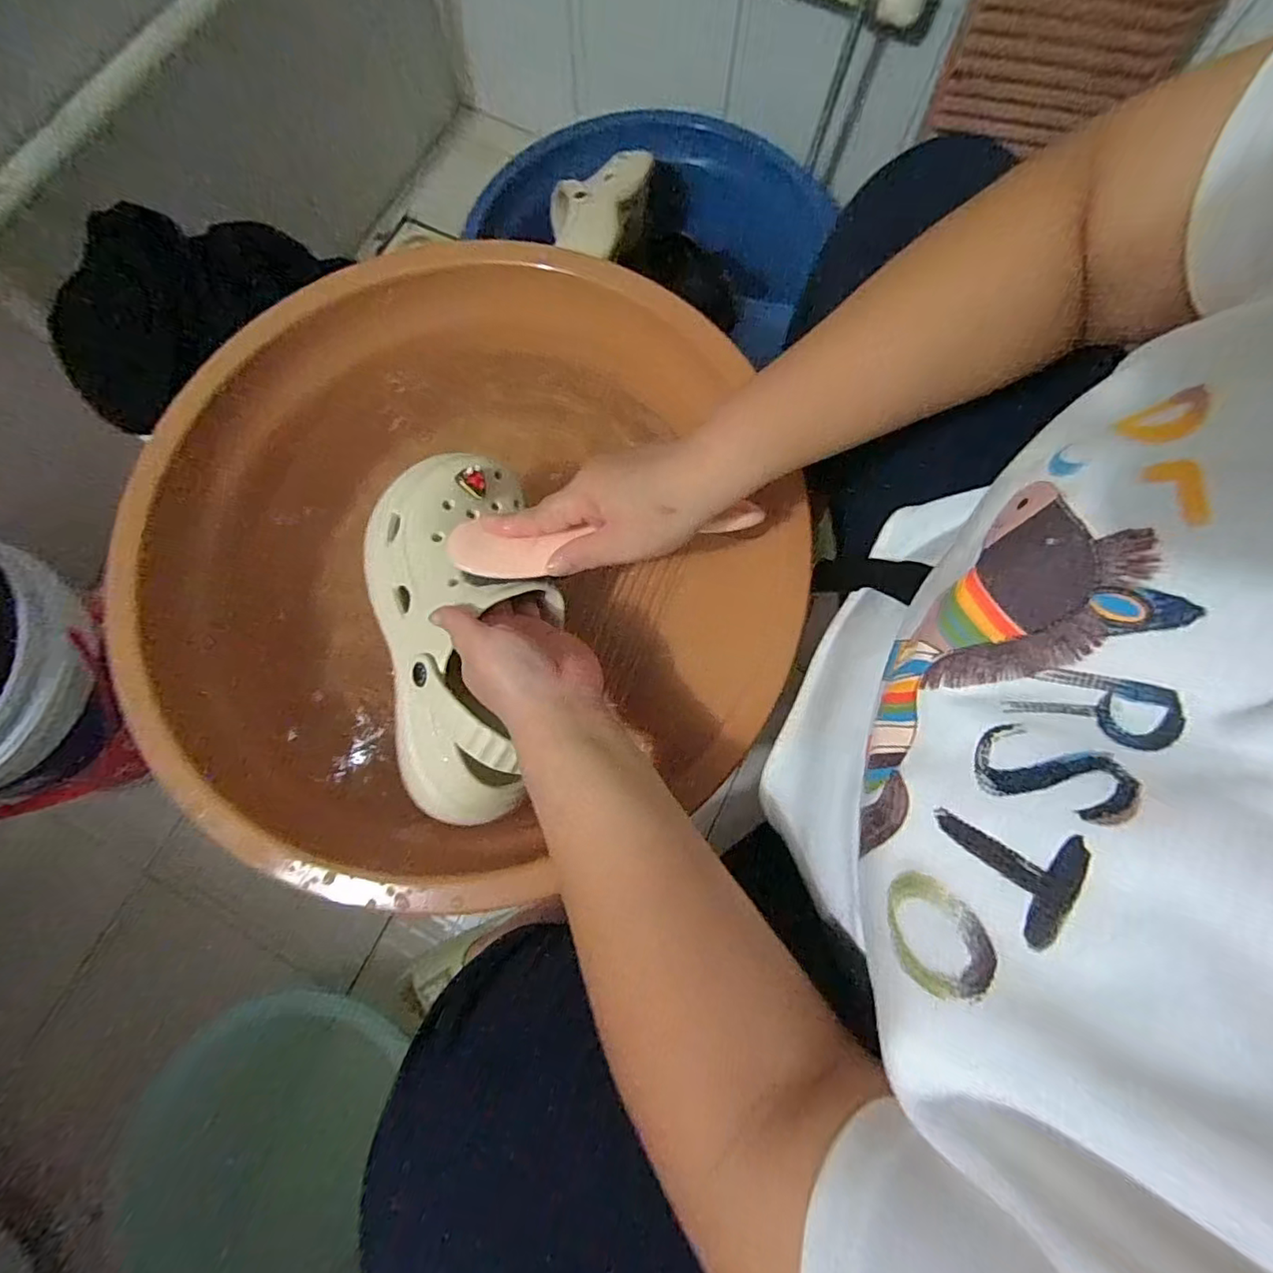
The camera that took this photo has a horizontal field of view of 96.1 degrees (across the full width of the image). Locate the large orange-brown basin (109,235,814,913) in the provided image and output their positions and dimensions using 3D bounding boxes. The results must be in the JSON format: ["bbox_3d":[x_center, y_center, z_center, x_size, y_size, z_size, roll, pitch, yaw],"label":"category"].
[{"bbox_3d":[-0.108,-0.060,0.456,0.437,0.121,0.479,0,77,0],"label":"large orange-brown basin"}]

